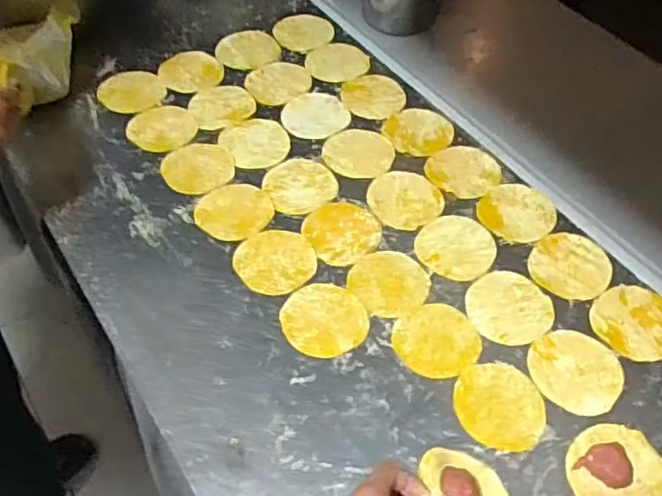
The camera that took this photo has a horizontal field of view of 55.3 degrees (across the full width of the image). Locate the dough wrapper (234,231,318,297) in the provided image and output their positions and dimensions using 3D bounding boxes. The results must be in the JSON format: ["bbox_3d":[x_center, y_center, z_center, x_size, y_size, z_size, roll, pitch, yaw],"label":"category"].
[{"bbox_3d":[-0.058,0.012,0.657,0.081,0.004,0.079,1,52,-1],"label":"dough wrapper"}]

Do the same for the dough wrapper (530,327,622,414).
[{"bbox_3d":[0.228,0.115,0.587,0.082,0.006,0.082,1,52,-1],"label":"dough wrapper"}]

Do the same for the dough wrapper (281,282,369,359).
[{"bbox_3d":[-0.007,0.068,0.618,0.080,0.004,0.080,1,52,-1],"label":"dough wrapper"}]

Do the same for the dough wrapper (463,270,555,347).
[{"bbox_3d":[0.178,0.059,0.630,0.080,0.004,0.082,1,52,-1],"label":"dough wrapper"}]

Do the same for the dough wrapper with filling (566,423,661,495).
[{"bbox_3d":[0.240,0.189,0.529,0.079,0.008,0.082,1,52,-1],"label":"dough wrapper with filling"}]

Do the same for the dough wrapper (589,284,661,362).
[{"bbox_3d":[0.304,0.071,0.625,0.086,0.005,0.079,1,52,-1],"label":"dough wrapper"}]

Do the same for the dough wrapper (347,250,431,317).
[{"bbox_3d":[0.059,0.034,0.647,0.075,0.004,0.078,1,52,-1],"label":"dough wrapper"}]

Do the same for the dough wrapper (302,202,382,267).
[{"bbox_3d":[0.012,-0.020,0.686,0.077,0.004,0.080,1,52,-1],"label":"dough wrapper"}]

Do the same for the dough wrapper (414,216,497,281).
[{"bbox_3d":[0.134,-0.002,0.677,0.083,0.004,0.081,0,54,0],"label":"dough wrapper"}]

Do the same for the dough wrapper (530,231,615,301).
[{"bbox_3d":[0.252,0.017,0.664,0.082,0.005,0.083,38,60,25],"label":"dough wrapper"}]

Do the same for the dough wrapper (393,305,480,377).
[{"bbox_3d":[0.101,0.086,0.605,0.078,0.004,0.077,1,52,-1],"label":"dough wrapper"}]

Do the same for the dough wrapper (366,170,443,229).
[{"bbox_3d":[0.084,-0.057,0.718,0.080,0.004,0.085,1,52,-1],"label":"dough wrapper"}]

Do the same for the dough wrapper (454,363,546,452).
[{"bbox_3d":[0.151,0.141,0.567,0.076,0.007,0.079,1,52,-1],"label":"dough wrapper"}]

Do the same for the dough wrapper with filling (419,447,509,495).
[{"bbox_3d":[0.110,0.194,0.502,0.066,0.030,0.082,-20,56,-19],"label":"dough wrapper with filling"}]

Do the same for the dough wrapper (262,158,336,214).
[{"bbox_3d":[-0.036,-0.074,0.722,0.077,0.004,0.080,1,52,-1],"label":"dough wrapper"}]

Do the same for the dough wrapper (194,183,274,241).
[{"bbox_3d":[-0.106,-0.043,0.693,0.083,0.004,0.074,-35,60,-25],"label":"dough wrapper"}]

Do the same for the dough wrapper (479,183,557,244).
[{"bbox_3d":[0.209,-0.041,0.709,0.080,0.004,0.087,1,52,-1],"label":"dough wrapper"}]

